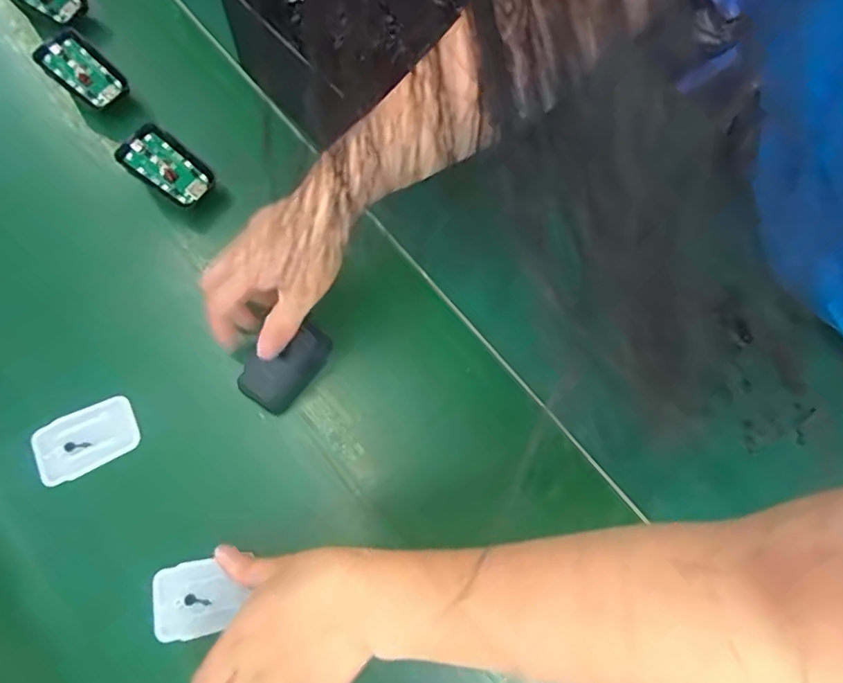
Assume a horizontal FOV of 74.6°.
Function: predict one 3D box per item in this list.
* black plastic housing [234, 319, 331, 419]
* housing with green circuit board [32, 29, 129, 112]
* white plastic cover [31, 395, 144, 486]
[{"bbox_3d":[-0.100,0.015,0.403,0.041,0.026,0.067,39,75,11],"label":"black plastic housing"},{"bbox_3d":[-0.291,-0.231,0.477,0.069,0.015,0.043,46,75,-9],"label":"housing with green circuit board"},{"bbox_3d":[-0.239,0.069,0.394,0.069,0.005,0.044,-26,75,-9],"label":"white plastic cover"}]

